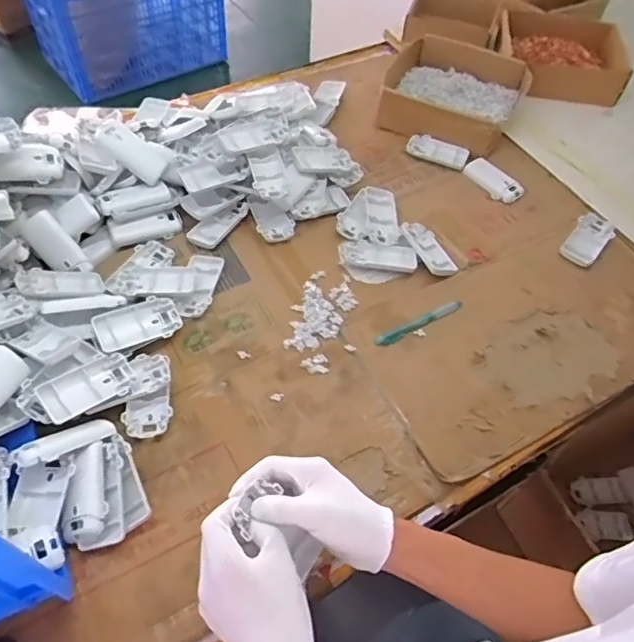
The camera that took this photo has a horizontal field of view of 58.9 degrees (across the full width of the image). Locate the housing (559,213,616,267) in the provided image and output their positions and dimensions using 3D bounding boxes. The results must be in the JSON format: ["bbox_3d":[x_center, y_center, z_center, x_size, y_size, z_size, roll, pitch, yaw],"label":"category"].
[{"bbox_3d":[0.386,-0.114,0.804,0.050,0.026,0.100,38,60,21],"label":"housing"}]

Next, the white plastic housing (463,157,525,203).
[{"bbox_3d":[0.268,-0.216,0.860,0.042,0.021,0.098,-30,61,-23],"label":"white plastic housing"}]

